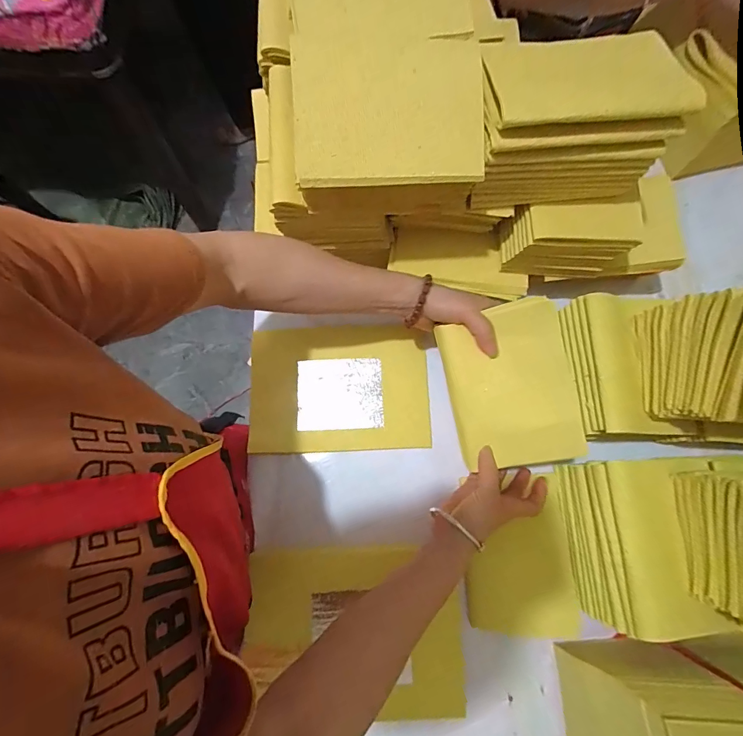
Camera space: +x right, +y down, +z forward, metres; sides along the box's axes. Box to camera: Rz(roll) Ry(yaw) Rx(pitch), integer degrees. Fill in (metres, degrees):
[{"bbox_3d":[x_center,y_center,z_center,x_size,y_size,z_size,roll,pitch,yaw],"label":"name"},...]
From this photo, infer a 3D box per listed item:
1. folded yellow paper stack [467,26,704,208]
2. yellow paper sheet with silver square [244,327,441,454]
[{"bbox_3d":[0.170,-0.230,0.348,0.163,0.102,0.114,-7,78,-2],"label":"folded yellow paper stack"},{"bbox_3d":[-0.038,0.025,0.483,0.221,0.011,0.155,-2,78,-3],"label":"yellow paper sheet with silver square"}]

